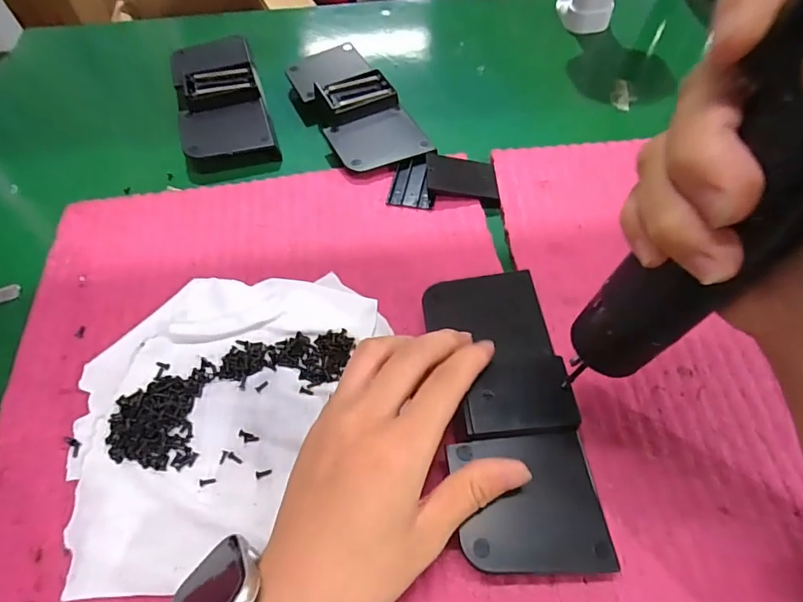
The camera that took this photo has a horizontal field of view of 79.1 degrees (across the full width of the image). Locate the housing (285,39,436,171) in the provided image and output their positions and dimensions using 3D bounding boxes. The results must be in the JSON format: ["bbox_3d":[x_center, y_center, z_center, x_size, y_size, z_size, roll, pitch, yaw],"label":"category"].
[{"bbox_3d":[-0.040,-0.164,0.408,0.071,0.026,0.152,-26,61,-14],"label":"housing"}]

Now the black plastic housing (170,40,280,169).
[{"bbox_3d":[-0.156,-0.177,0.421,0.071,0.022,0.149,-16,59,-8],"label":"black plastic housing"}]

